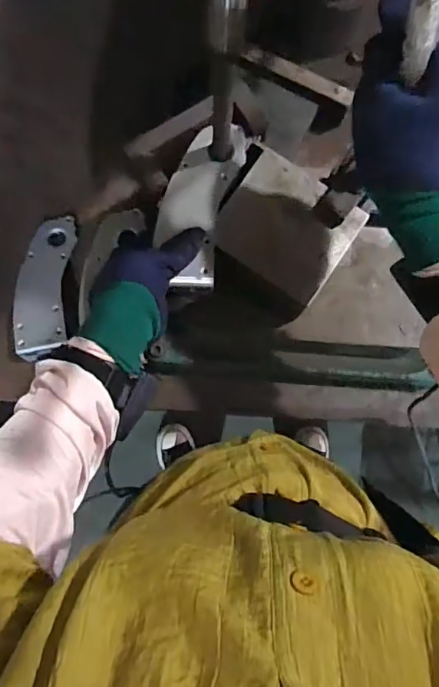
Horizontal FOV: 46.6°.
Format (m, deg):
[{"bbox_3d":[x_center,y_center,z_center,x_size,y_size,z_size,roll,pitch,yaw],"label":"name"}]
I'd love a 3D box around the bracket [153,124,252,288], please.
[{"bbox_3d":[-0.021,-0.141,0.508,0.068,0.013,0.166,13,81,1],"label":"bracket"}]

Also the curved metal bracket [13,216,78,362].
[{"bbox_3d":[-0.216,-0.071,0.630,0.059,0.028,0.177,1,84,0],"label":"curved metal bracket"}]

